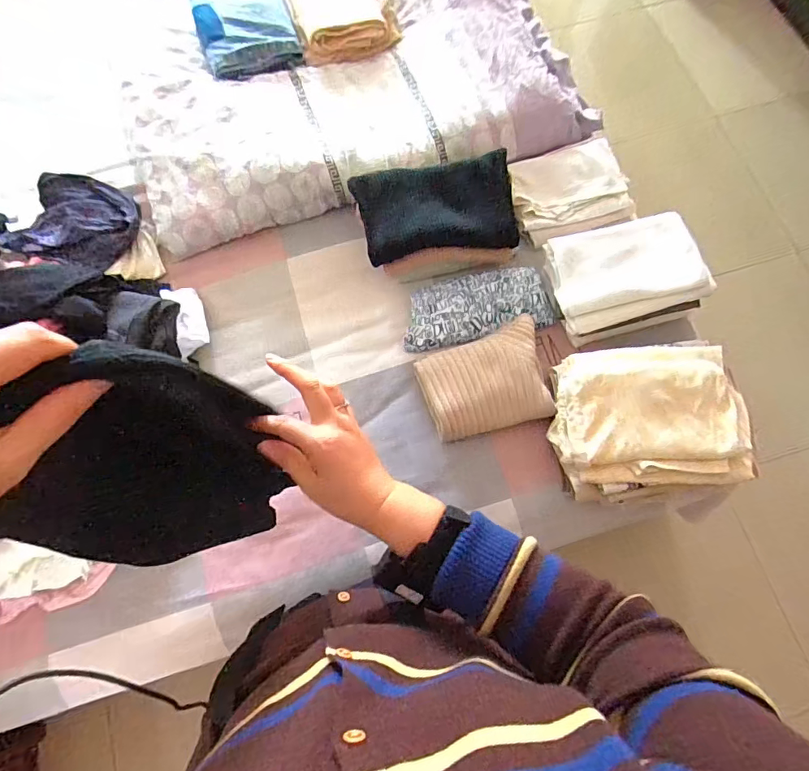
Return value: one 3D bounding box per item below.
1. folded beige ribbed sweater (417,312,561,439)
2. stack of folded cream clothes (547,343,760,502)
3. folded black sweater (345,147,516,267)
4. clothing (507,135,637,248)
[{"bbox_3d":[0.147,-0.015,0.883,0.227,0.036,0.196,-12,73,-3],"label":"folded beige ribbed sweater"},{"bbox_3d":[0.414,0.054,0.826,0.303,0.092,0.255,-9,73,-2],"label":"stack of folded cream clothes"},{"bbox_3d":[0.060,-0.336,0.918,0.290,0.032,0.169,-10,106,3],"label":"folded black sweater"},{"bbox_3d":[0.338,-0.407,1.015,0.221,0.095,0.200,-18,74,-4],"label":"clothing"}]

